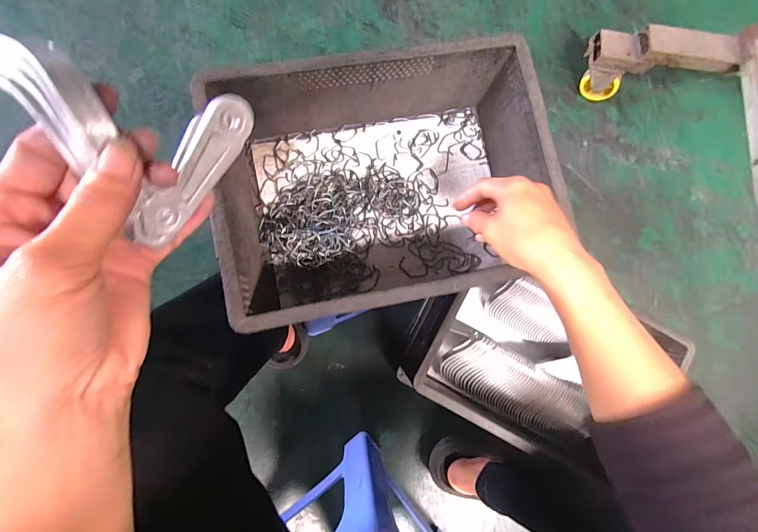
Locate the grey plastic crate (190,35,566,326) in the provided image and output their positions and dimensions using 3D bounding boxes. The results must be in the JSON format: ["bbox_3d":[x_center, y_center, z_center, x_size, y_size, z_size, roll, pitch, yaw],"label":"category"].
[{"bbox_3d":[0.007,-0.082,0.394,0.327,0.121,0.242,-11,83,-7],"label":"grey plastic crate"}]

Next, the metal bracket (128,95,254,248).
[{"bbox_3d":[-0.092,-0.048,0.178,0.009,0.028,0.081,31,85,32],"label":"metal bracket"}]

